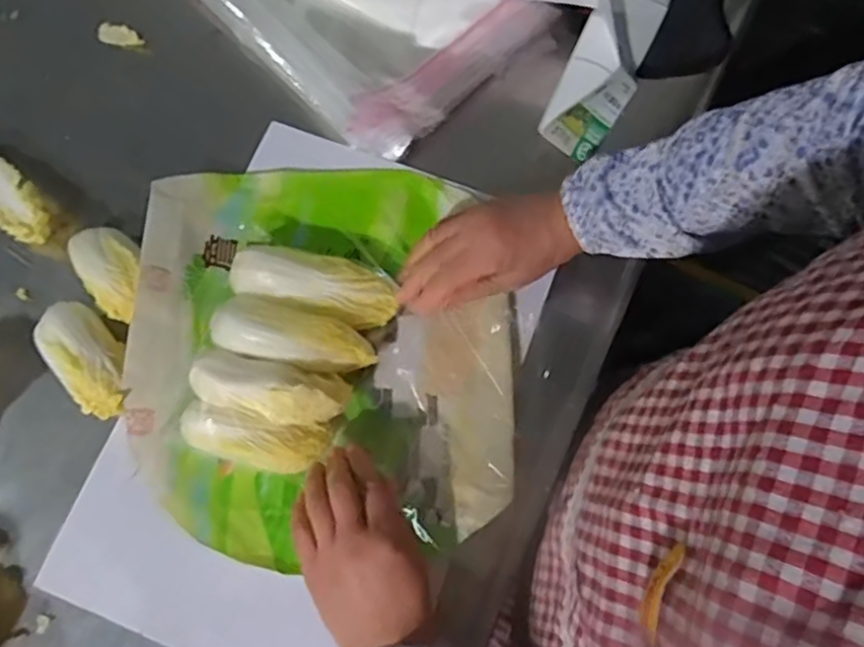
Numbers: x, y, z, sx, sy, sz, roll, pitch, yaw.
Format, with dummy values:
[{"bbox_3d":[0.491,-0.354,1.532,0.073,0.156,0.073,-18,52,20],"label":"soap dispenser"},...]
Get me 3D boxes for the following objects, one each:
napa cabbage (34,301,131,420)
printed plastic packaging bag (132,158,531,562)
[{"bbox_3d":[-0.266,0.031,0.508,0.046,0.049,0.099,-38,79,-9],"label":"napa cabbage"},{"bbox_3d":[-0.085,0.009,0.507,0.289,0.065,0.350,-4,76,-1],"label":"printed plastic packaging bag"}]

